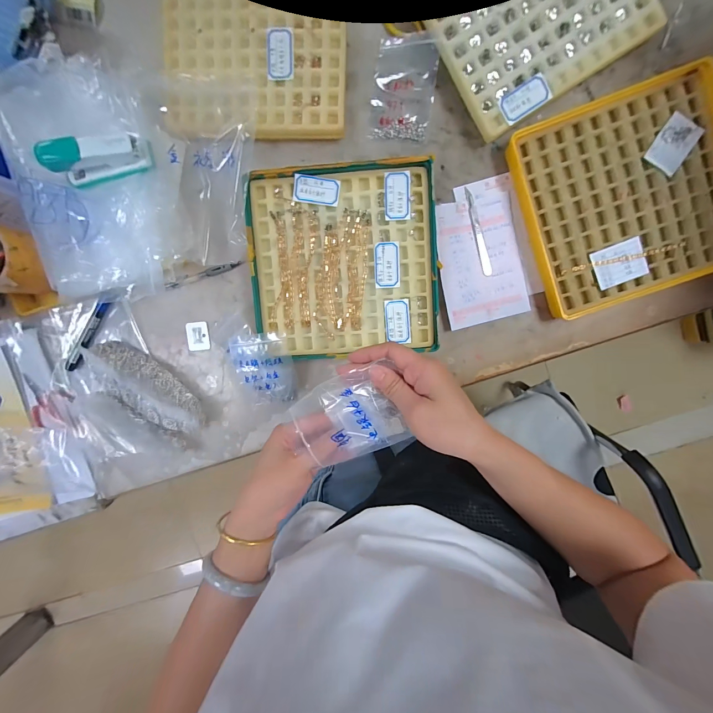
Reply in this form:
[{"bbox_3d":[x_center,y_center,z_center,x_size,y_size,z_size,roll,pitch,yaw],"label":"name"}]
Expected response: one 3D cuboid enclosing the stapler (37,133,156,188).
[{"bbox_3d":[-0.340,-0.261,0.412,0.125,0.060,0.048,-8,97,3],"label":"stapler"}]

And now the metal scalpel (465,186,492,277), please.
[{"bbox_3d":[0.185,-0.188,0.476,0.013,0.011,0.131,-16,96,4],"label":"metal scalpel"}]

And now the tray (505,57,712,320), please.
[{"bbox_3d":[0.386,-0.226,0.442,0.275,0.028,0.274,-19,96,4],"label":"tray"}]

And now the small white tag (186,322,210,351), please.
[{"bbox_3d":[-0.257,-0.032,0.506,0.035,0.004,0.046,-2,97,2],"label":"small white tag"}]

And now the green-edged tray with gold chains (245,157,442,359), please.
[{"bbox_3d":[-0.017,-0.138,0.468,0.267,0.024,0.264,-3,97,2],"label":"green-edged tray with gold chains"}]

